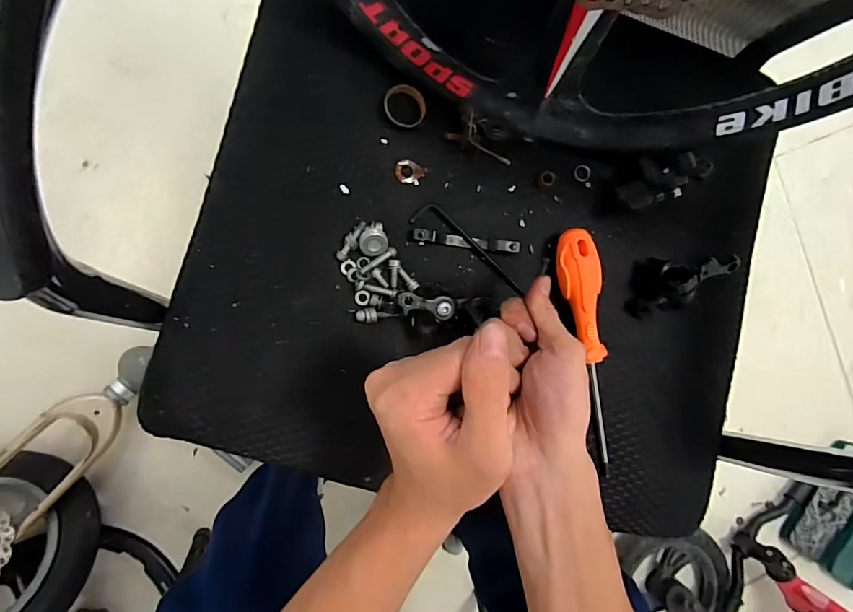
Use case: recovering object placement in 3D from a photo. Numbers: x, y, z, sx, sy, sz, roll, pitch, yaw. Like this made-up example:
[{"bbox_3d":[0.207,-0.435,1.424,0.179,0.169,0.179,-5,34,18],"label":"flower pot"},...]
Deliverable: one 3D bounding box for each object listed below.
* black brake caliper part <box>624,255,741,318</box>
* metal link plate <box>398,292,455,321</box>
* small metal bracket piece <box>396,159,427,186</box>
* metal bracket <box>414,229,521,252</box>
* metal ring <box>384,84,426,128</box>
[{"bbox_3d":[0.210,-0.016,0.373,0.073,0.040,0.047,-4,92,-10],"label":"black brake caliper part"},{"bbox_3d":[0.000,0.000,0.316,0.040,0.006,0.016,6,91,-10],"label":"metal link plate"},{"bbox_3d":[-0.013,-0.104,0.351,0.024,0.004,0.018,21,88,-10],"label":"small metal bracket piece"},{"bbox_3d":[0.032,-0.051,0.356,0.085,0.010,0.010,7,91,-10],"label":"metal bracket"},{"bbox_3d":[-0.016,-0.153,0.346,0.033,0.010,0.032,0,92,-10],"label":"metal ring"}]

